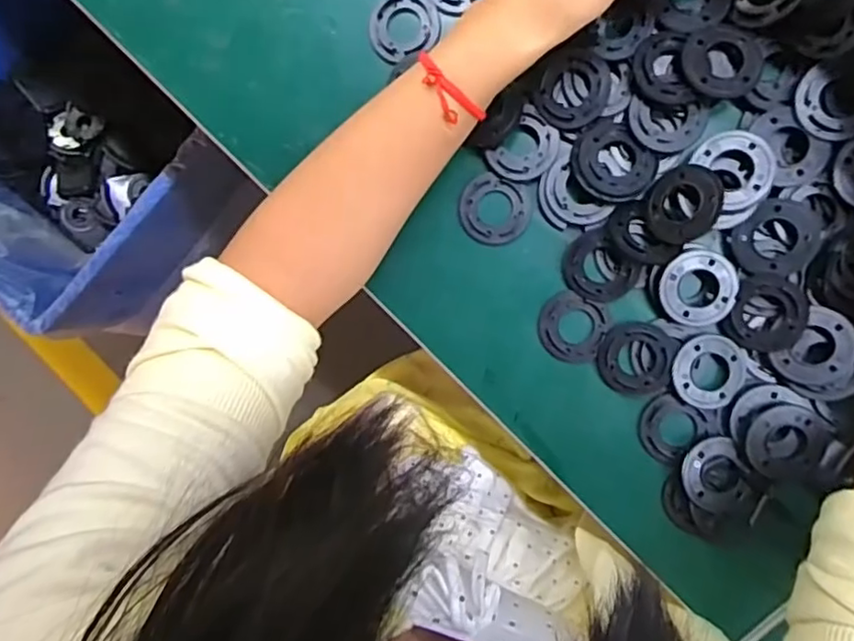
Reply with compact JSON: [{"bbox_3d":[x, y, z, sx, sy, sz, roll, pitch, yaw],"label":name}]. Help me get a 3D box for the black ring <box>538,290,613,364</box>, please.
[{"bbox_3d":[0.090,0.005,0.387,0.041,0.005,0.041,0,93,7],"label":"black ring"}]

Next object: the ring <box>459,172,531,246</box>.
[{"bbox_3d":[0.042,-0.068,0.388,0.043,0.004,0.039,27,96,5],"label":"ring"}]

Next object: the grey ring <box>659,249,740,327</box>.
[{"bbox_3d":[0.160,-0.019,0.368,0.044,0.006,0.043,0,93,7],"label":"grey ring"}]

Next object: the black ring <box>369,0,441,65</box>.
[{"bbox_3d":[-0.015,-0.184,0.390,0.043,0.004,0.043,0,93,7],"label":"black ring"}]

